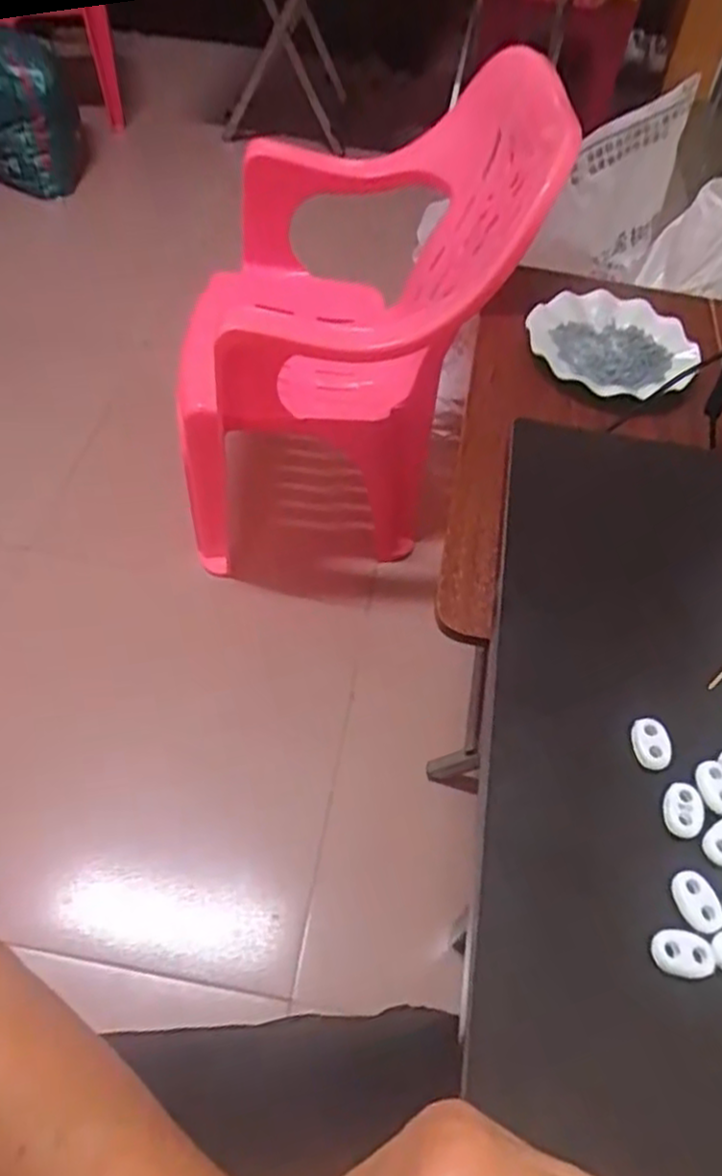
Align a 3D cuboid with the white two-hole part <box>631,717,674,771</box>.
[{"bbox_3d":[0.127,0.068,0.325,0.016,0.006,0.021,-1,53,-4],"label":"white two-hole part"}]

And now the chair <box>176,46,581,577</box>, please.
[{"bbox_3d":[-0.021,-0.412,1.196,0.506,0.706,0.538,4,53,-1],"label":"chair"}]

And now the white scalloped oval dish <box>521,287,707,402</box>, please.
[{"bbox_3d":[0.284,-0.281,0.846,0.185,0.028,0.175,14,54,7],"label":"white scalloped oval dish"}]

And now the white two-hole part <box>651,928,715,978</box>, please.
[{"bbox_3d":[0.119,0.135,0.276,0.022,0.004,0.015,7,53,2],"label":"white two-hole part"}]

